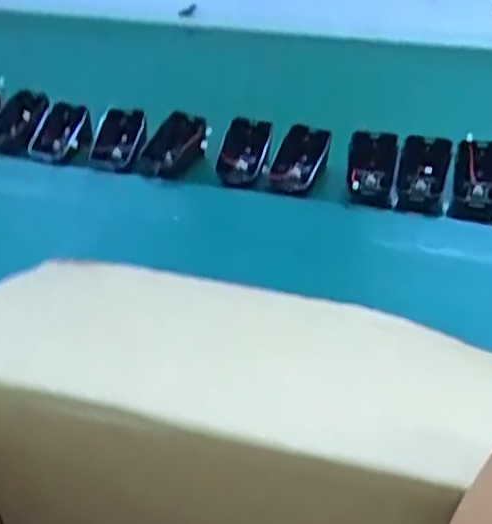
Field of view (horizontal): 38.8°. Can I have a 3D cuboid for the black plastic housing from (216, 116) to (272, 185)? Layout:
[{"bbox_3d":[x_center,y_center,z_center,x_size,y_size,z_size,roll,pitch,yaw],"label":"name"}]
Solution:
[{"bbox_3d":[-0.002,-0.109,0.681,0.044,0.015,0.068,20,72,5],"label":"black plastic housing"}]

